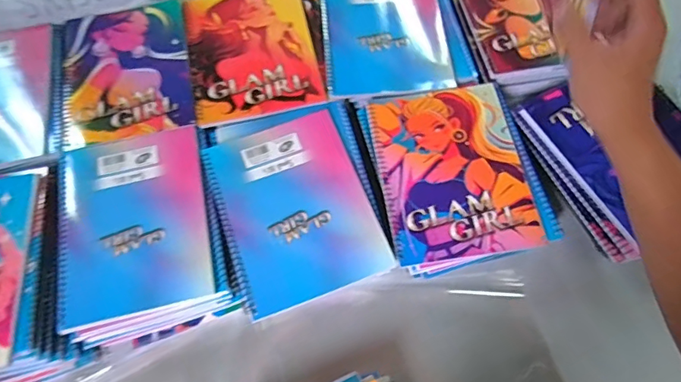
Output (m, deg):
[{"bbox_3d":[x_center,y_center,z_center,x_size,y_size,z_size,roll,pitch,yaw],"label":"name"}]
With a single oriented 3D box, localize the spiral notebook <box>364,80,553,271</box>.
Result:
[{"bbox_3d":[0.119,-0.026,0.503,0.153,0.009,0.194,-7,66,-2],"label":"spiral notebook"}]

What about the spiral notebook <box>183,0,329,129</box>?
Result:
[{"bbox_3d":[-0.109,-0.176,0.583,0.150,0.006,0.198,-13,66,-4],"label":"spiral notebook"}]

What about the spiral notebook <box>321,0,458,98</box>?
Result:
[{"bbox_3d":[0.054,-0.205,0.591,0.150,0.008,0.199,-4,66,-1],"label":"spiral notebook"}]

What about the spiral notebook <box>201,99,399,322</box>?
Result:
[{"bbox_3d":[-0.041,0.009,0.492,0.164,0.007,0.199,-20,67,-7],"label":"spiral notebook"}]

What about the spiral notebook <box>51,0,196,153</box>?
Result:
[{"bbox_3d":[-0.265,-0.147,0.575,0.158,0.009,0.195,-12,66,-4],"label":"spiral notebook"}]

